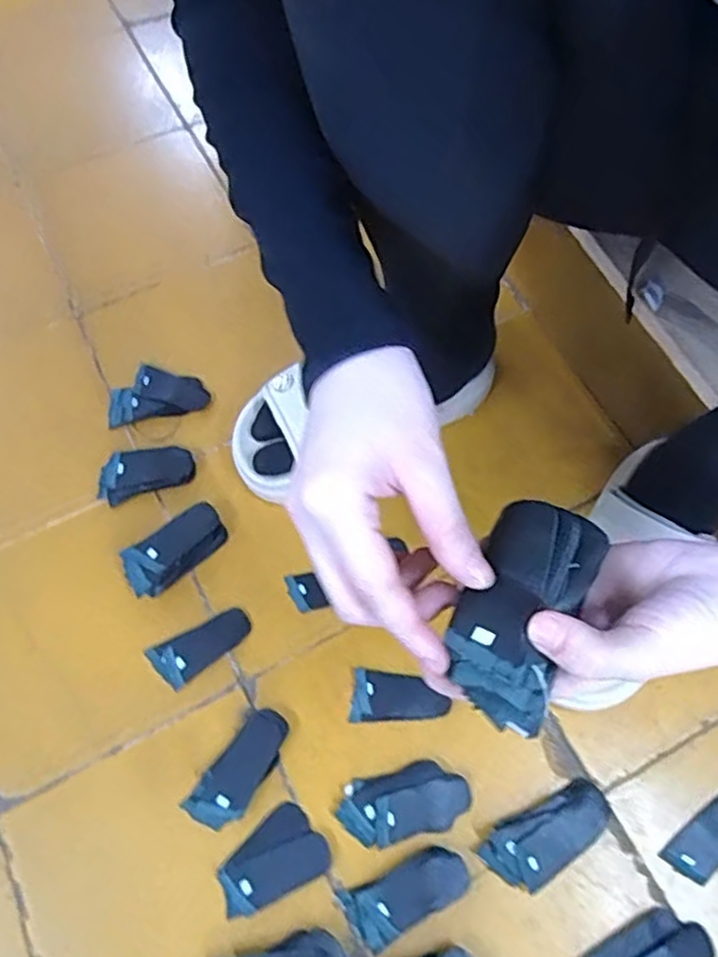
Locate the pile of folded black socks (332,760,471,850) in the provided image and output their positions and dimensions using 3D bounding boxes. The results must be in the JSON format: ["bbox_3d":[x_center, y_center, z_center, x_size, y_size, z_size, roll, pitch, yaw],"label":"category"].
[{"bbox_3d":[0.032,0.239,0.501,0.095,0.008,0.046,-13,67,-5],"label":"pile of folded black socks"}]

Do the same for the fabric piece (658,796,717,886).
[{"bbox_3d":[0.259,0.262,0.501,0.073,0.004,0.033,-40,72,-15],"label":"fabric piece"}]

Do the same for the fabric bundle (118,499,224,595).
[{"bbox_3d":[-0.156,0.059,0.576,0.088,0.025,0.042,-40,72,-15],"label":"fabric bundle"}]

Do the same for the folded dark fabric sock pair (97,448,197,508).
[{"bbox_3d":[-0.191,-0.007,0.609,0.085,0.013,0.044,-16,67,-6],"label":"folded dark fabric sock pair"}]

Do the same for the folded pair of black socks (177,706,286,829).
[{"bbox_3d":[-0.088,0.217,0.508,0.040,0.013,0.090,35,71,14],"label":"folded pair of black socks"}]

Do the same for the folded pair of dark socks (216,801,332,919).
[{"bbox_3d":[-0.062,0.275,0.485,0.075,0.006,0.052,-39,72,-15],"label":"folded pair of dark socks"}]

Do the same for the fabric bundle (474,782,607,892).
[{"bbox_3d":[0.139,0.259,0.494,0.098,0.016,0.043,-26,69,-11],"label":"fabric bundle"}]

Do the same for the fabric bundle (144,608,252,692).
[{"bbox_3d":[-0.128,0.133,0.554,0.080,0.005,0.039,-37,71,-14],"label":"fabric bundle"}]

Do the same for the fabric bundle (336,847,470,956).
[{"bbox_3d":[0.033,0.289,0.475,0.085,0.011,0.040,-27,69,-11],"label":"fabric bundle"}]

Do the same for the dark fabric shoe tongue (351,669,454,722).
[{"bbox_3d":[0.032,0.172,0.535,0.075,0.004,0.038,5,66,2],"label":"dark fabric shoe tongue"}]

